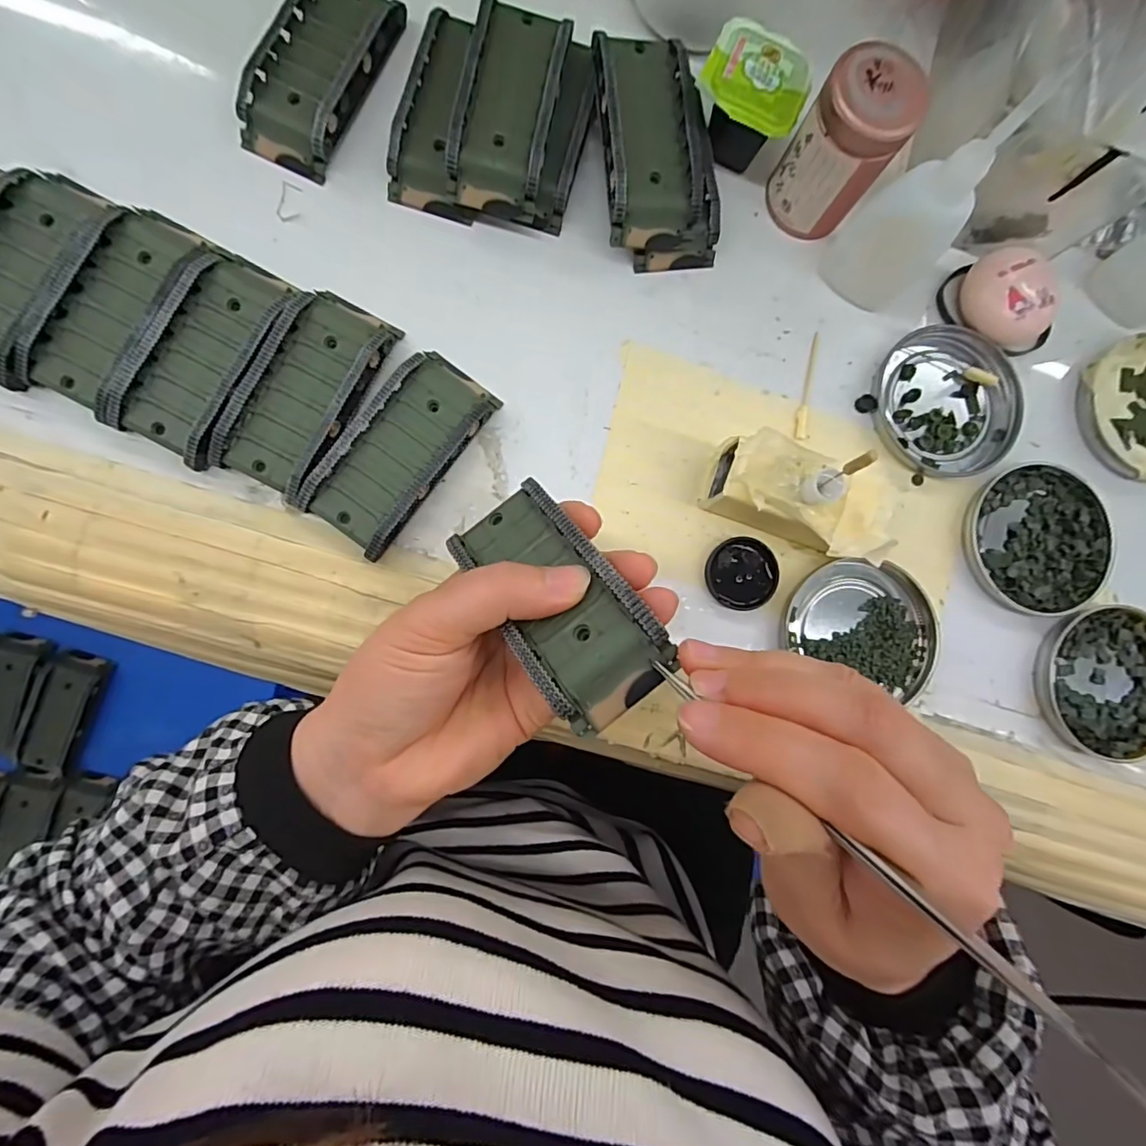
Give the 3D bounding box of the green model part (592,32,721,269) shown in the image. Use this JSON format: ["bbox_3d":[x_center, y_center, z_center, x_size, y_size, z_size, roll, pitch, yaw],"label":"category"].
[{"bbox_3d":[0.039,-0.207,0.271,0.056,0.035,0.097,-11,88,-6],"label":"green model part"}]

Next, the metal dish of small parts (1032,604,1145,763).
[{"bbox_3d":[0.285,0.057,0.288,0.079,0.010,0.077,0,86,-6],"label":"metal dish of small parts"}]

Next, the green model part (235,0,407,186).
[{"bbox_3d":[-0.123,-0.245,0.266,0.044,0.019,0.096,24,84,-4],"label":"green model part"}]

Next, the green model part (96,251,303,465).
[{"bbox_3d":[-0.168,-0.101,0.251,0.048,0.018,0.096,28,84,-3],"label":"green model part"}]

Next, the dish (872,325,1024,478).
[{"bbox_3d":[0.198,-0.092,0.291,0.077,0.007,0.077,0,86,-6],"label":"dish"}]

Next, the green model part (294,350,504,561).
[{"bbox_3d":[-0.079,-0.058,0.257,0.046,0.020,0.096,37,84,-2],"label":"green model part"}]

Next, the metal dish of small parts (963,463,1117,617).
[{"bbox_3d":[0.246,-0.018,0.290,0.077,0.009,0.076,0,86,-6],"label":"metal dish of small parts"}]

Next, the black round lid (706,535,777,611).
[{"bbox_3d":[0.084,0.000,0.275,0.034,0.006,0.035,0,86,-6],"label":"black round lid"}]

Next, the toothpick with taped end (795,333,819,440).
[{"bbox_3d":[0.123,-0.099,0.287,0.006,0.004,0.058,11,85,-5],"label":"toothpick with taped end"}]

